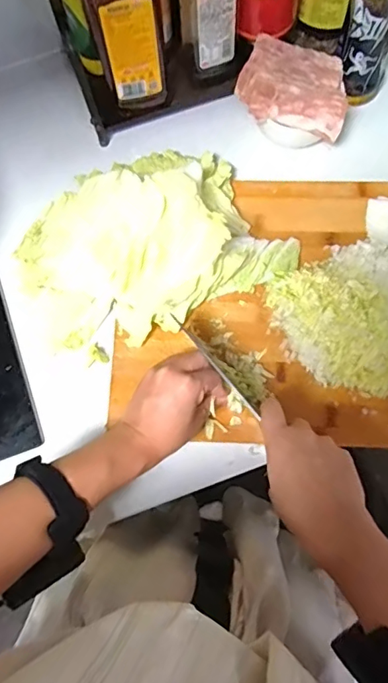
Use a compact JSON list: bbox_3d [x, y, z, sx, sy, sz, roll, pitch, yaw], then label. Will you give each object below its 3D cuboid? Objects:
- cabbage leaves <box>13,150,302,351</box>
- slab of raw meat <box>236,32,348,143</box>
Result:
[{"bbox_3d":[-0.057,-0.111,0.552,0.278,0.084,0.196,-29,75,-6],"label":"cabbage leaves"},{"bbox_3d":[0.115,-0.294,0.578,0.118,0.040,0.109,12,75,6],"label":"slab of raw meat"}]

